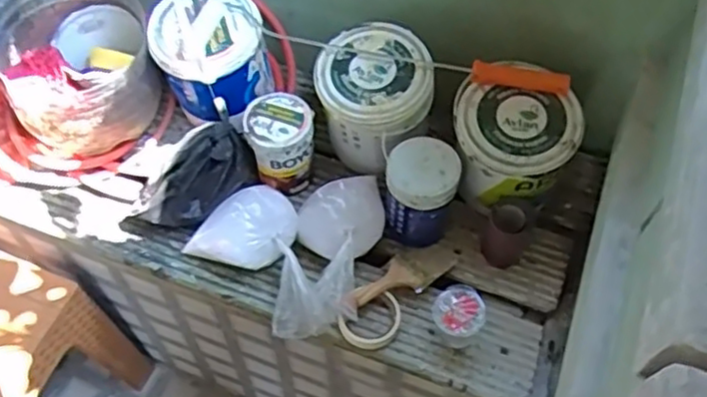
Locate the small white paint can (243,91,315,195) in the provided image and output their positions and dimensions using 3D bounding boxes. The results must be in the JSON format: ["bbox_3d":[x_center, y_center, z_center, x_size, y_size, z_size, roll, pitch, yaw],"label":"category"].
[{"bbox_3d":[-0.119,-0.090,1.138,0.104,0.146,0.096,1,57,-1],"label":"small white paint can"}]

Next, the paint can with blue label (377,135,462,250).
[{"bbox_3d":[0.099,-0.008,1.079,0.106,0.171,0.106,1,57,-1],"label":"paint can with blue label"}]

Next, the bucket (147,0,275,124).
[{"bbox_3d":[-0.243,-0.237,1.195,0.182,0.195,0.173,21,59,12],"label":"bucket"}]

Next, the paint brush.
[{"bbox_3d":[0.084,0.118,1.084,0.194,0.026,0.069,-22,59,-29],"label":"paint brush"}]

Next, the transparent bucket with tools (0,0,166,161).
[{"bbox_3d":[-0.458,-0.220,1.160,0.244,0.183,0.245,-17,59,-12],"label":"transparent bucket with tools"}]

